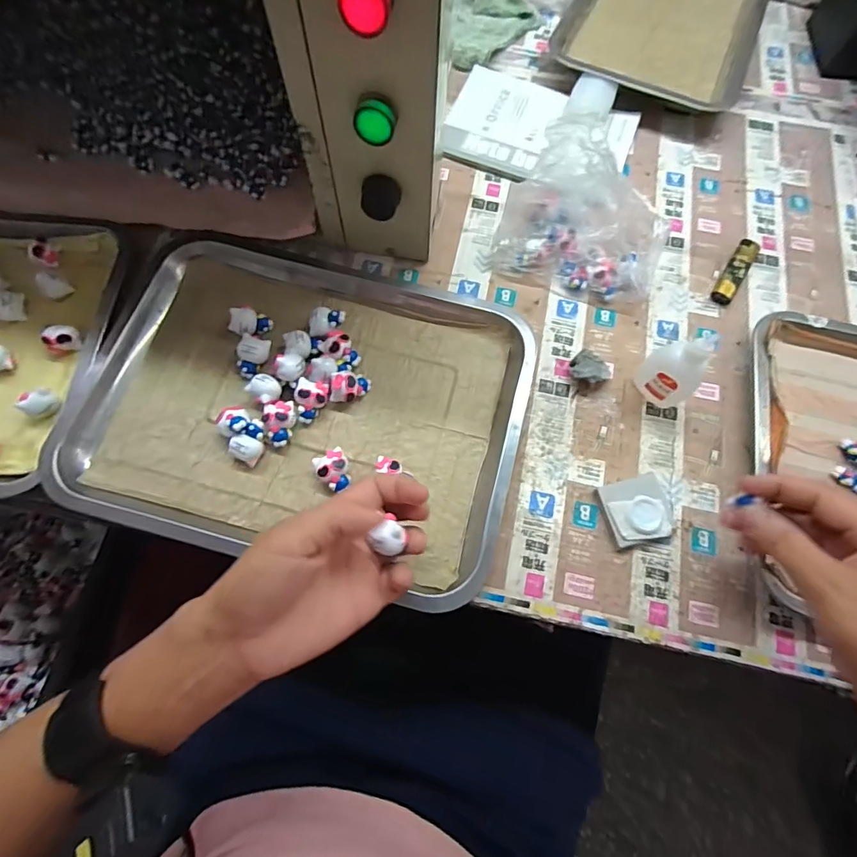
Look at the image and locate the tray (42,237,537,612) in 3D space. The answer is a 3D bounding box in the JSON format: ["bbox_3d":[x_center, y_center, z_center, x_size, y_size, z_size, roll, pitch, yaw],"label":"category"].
[{"bbox_3d":[-0.093,-0.026,0.385,0.334,0.030,0.264,15,72,4],"label":"tray"}]

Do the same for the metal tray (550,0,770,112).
[{"bbox_3d":[0.283,-0.488,0.550,0.207,0.033,0.295,25,73,7],"label":"metal tray"}]

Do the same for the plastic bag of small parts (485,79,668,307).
[{"bbox_3d":[0.142,-0.197,0.403,0.145,0.114,0.107,16,72,4],"label":"plastic bag of small parts"}]

